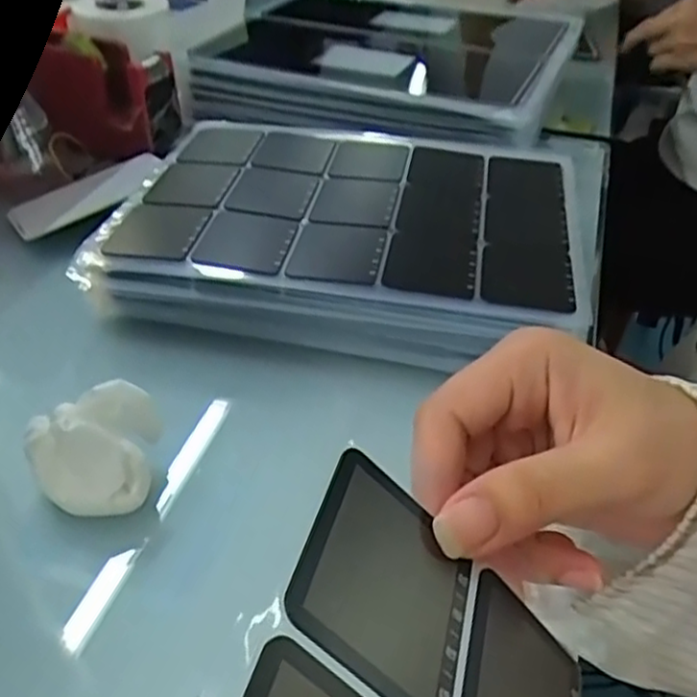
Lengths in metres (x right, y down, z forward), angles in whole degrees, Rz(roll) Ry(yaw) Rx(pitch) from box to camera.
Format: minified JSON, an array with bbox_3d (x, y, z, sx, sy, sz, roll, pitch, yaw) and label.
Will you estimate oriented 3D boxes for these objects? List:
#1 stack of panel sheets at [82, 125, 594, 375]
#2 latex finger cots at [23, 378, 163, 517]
[{"bbox_3d":[0.001,-0.080,0.462,0.286,0.034,0.222,10,40,10],"label":"stack of panel sheets"},{"bbox_3d":[-0.106,0.047,0.320,0.058,0.045,0.043,-25,46,-30],"label":"latex finger cots"}]

